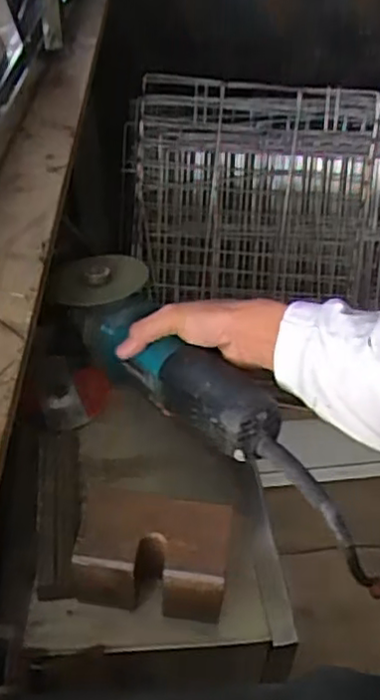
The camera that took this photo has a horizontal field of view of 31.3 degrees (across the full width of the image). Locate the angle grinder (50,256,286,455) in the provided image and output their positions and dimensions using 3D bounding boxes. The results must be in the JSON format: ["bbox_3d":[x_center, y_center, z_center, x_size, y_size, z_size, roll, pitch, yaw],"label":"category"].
[{"bbox_3d":[-0.020,0.008,0.619,0.090,0.100,0.279,-28,45,-24],"label":"angle grinder"}]

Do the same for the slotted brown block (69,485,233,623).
[{"bbox_3d":[-0.027,0.152,0.505,0.110,0.069,0.067,9,47,10],"label":"slotted brown block"}]

